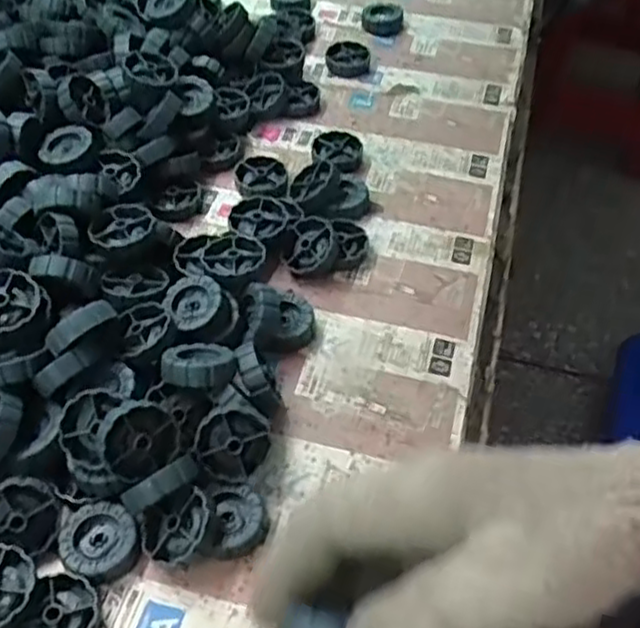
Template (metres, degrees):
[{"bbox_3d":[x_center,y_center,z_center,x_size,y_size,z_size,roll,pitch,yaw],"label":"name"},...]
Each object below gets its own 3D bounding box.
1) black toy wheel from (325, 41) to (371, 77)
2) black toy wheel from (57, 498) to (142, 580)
[{"bbox_3d":[0.024,-0.219,0.627,0.036,0.013,0.036,0,52,0],"label":"black toy wheel"},{"bbox_3d":[-0.109,0.114,0.366,0.040,0.012,0.036,24,54,16],"label":"black toy wheel"}]

